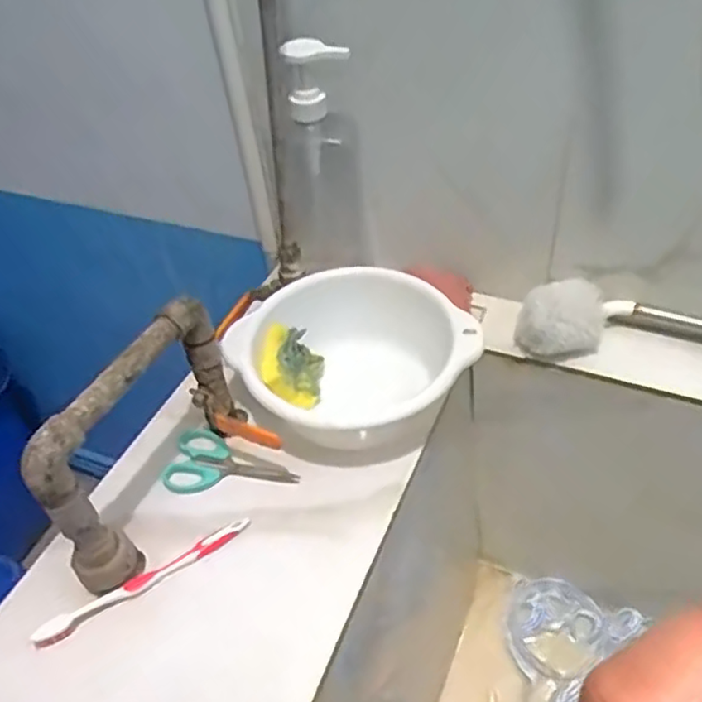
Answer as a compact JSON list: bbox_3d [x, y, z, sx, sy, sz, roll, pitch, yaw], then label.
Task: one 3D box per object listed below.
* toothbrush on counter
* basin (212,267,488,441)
[{"bbox_3d":[-0.164,0.183,0.531,0.178,0.021,0.012,-27,48,-20],"label":"toothbrush on counter"},{"bbox_3d":[0.001,0.000,0.639,0.227,0.095,0.137,0,45,7],"label":"basin"}]

